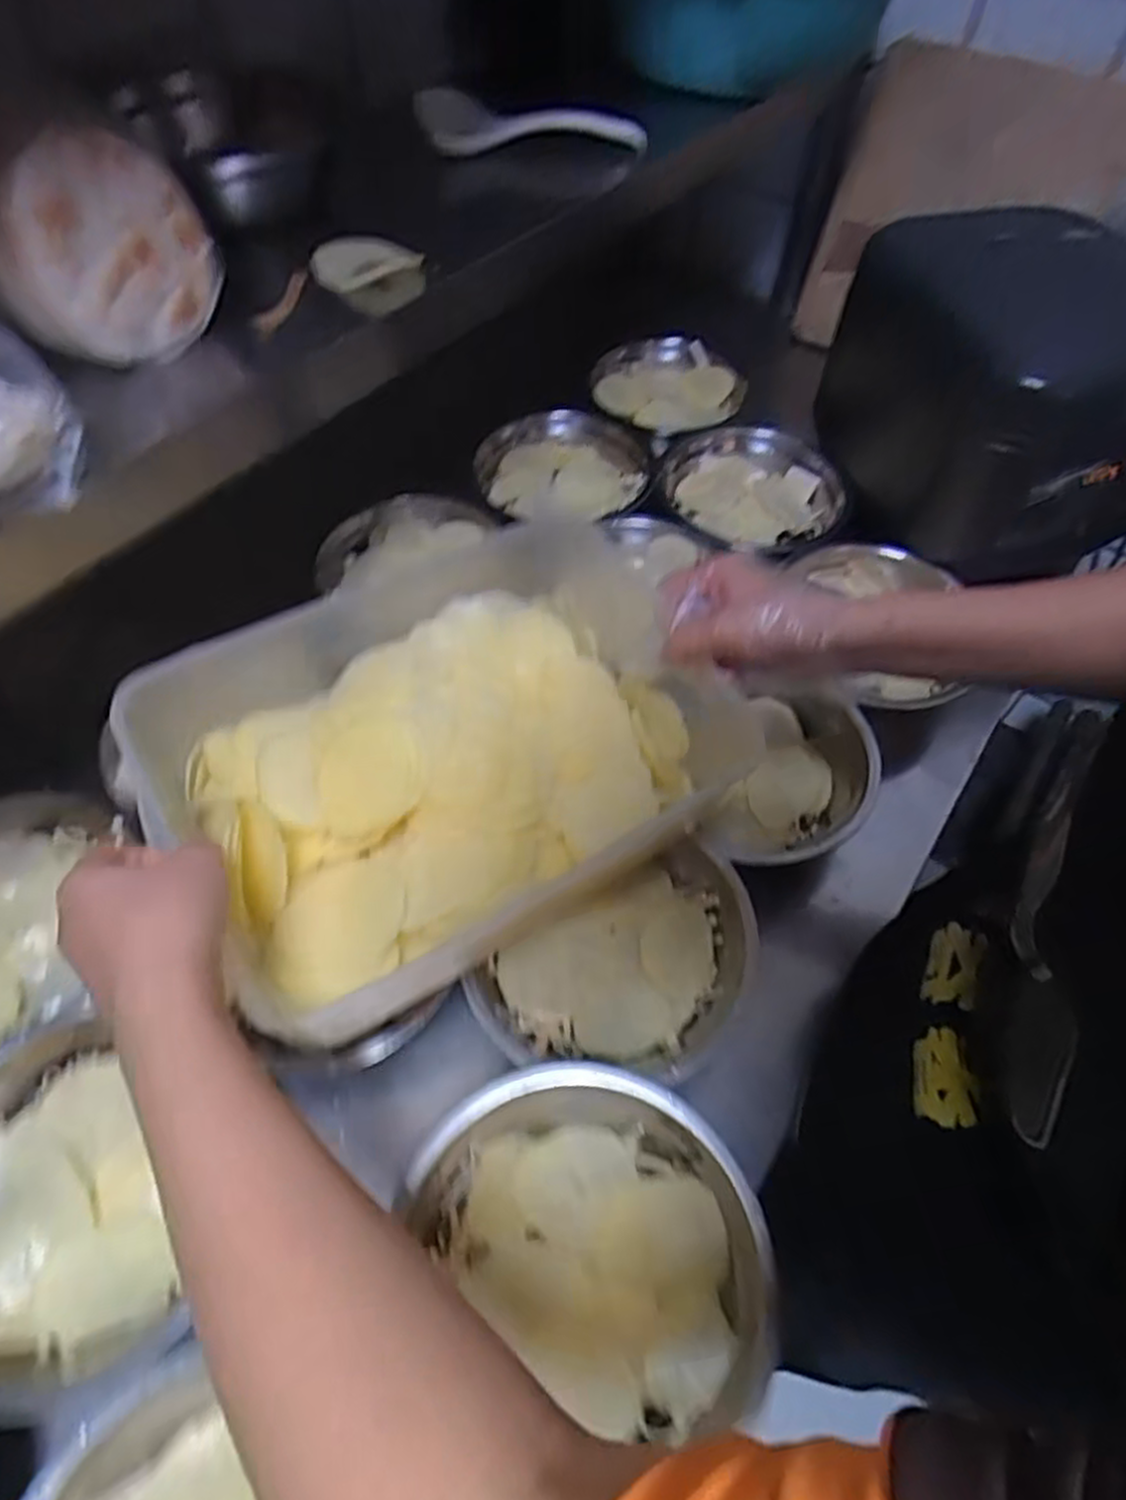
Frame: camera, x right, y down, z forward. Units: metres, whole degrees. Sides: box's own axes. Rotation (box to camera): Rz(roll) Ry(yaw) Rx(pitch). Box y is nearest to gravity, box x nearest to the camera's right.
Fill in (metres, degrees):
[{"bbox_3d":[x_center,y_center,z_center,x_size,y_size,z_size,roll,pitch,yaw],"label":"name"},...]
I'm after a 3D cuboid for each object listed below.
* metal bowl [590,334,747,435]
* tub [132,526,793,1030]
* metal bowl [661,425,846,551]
[{"bbox_3d":[0.123,-0.427,0.919,0.174,0.038,0.176,1,56,-1],"label":"metal bowl"},{"bbox_3d":[-0.057,-0.008,0.476,0.338,0.090,0.234,-29,61,-19],"label":"tub"},{"bbox_3d":[0.192,-0.269,0.808,0.170,0.060,0.170,1,56,-1],"label":"metal bowl"}]

